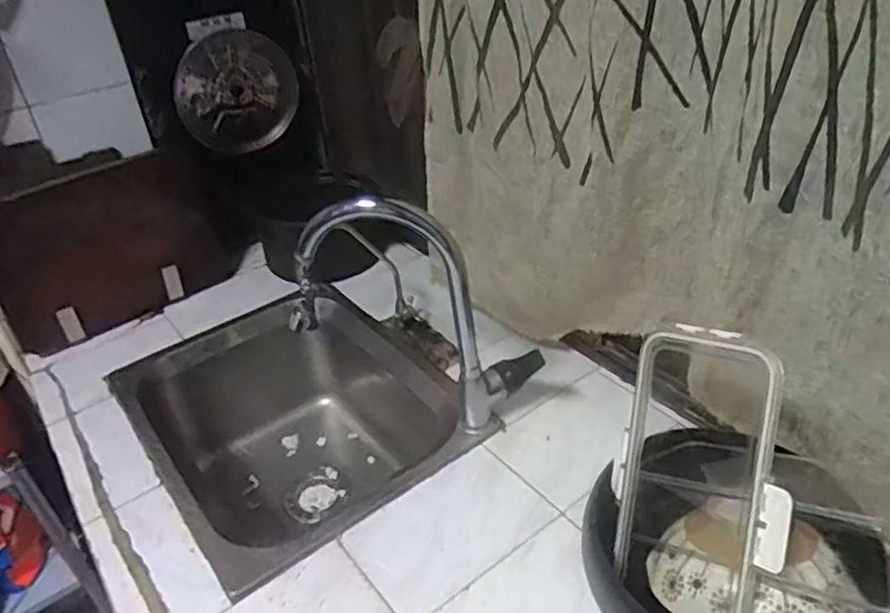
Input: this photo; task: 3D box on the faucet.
[{"bbox_3d":[-0.037,0.019,0.846,0.302,0.330,0.080,-1,36,6],"label":"faucet"}]

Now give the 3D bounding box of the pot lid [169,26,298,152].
[{"bbox_3d":[-0.394,-0.408,1.290,0.229,0.221,0.033,-24,40,-25],"label":"pot lid"}]

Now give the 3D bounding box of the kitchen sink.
[{"bbox_3d":[-0.212,0.209,1.042,0.408,0.231,0.492,-27,41,-28],"label":"kitchen sink"}]

